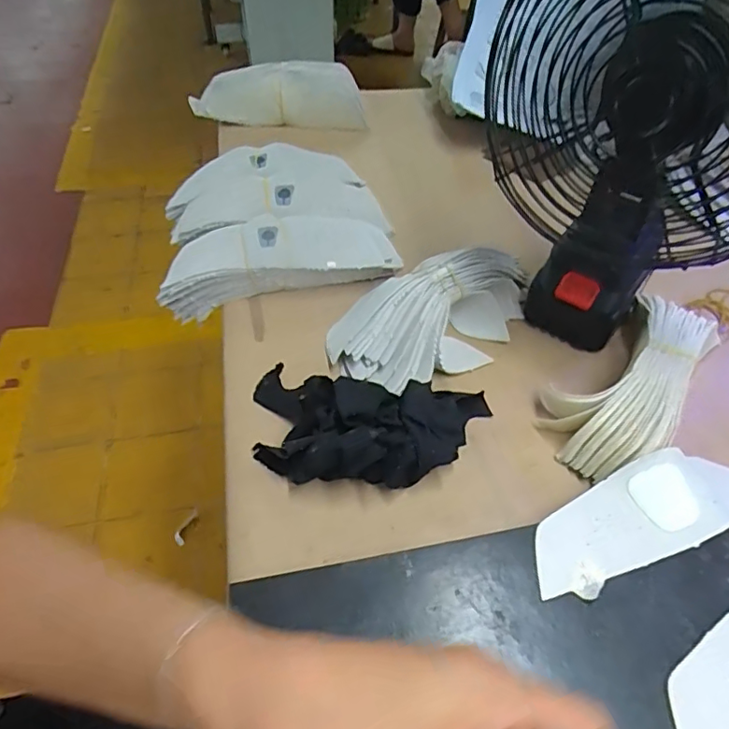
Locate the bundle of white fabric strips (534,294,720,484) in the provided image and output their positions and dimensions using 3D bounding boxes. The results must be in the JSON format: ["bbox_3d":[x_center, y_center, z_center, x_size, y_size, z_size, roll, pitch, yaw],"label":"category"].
[{"bbox_3d":[0.210,0.012,0.422,0.180,0.050,0.088,-34,58,-26],"label":"bundle of white fabric strips"}]

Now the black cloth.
[{"bbox_3d":[-0.001,0.038,0.390,0.176,0.053,0.098,8,50,6],"label":"black cloth"}]

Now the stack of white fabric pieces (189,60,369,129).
[{"bbox_3d":[-0.108,-0.334,0.706,0.214,0.070,0.050,-3,49,-3],"label":"stack of white fabric pieces"}]

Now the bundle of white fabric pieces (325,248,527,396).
[{"bbox_3d":[0.058,-0.050,0.468,0.190,0.052,0.111,-32,57,-25],"label":"bundle of white fabric pieces"}]

